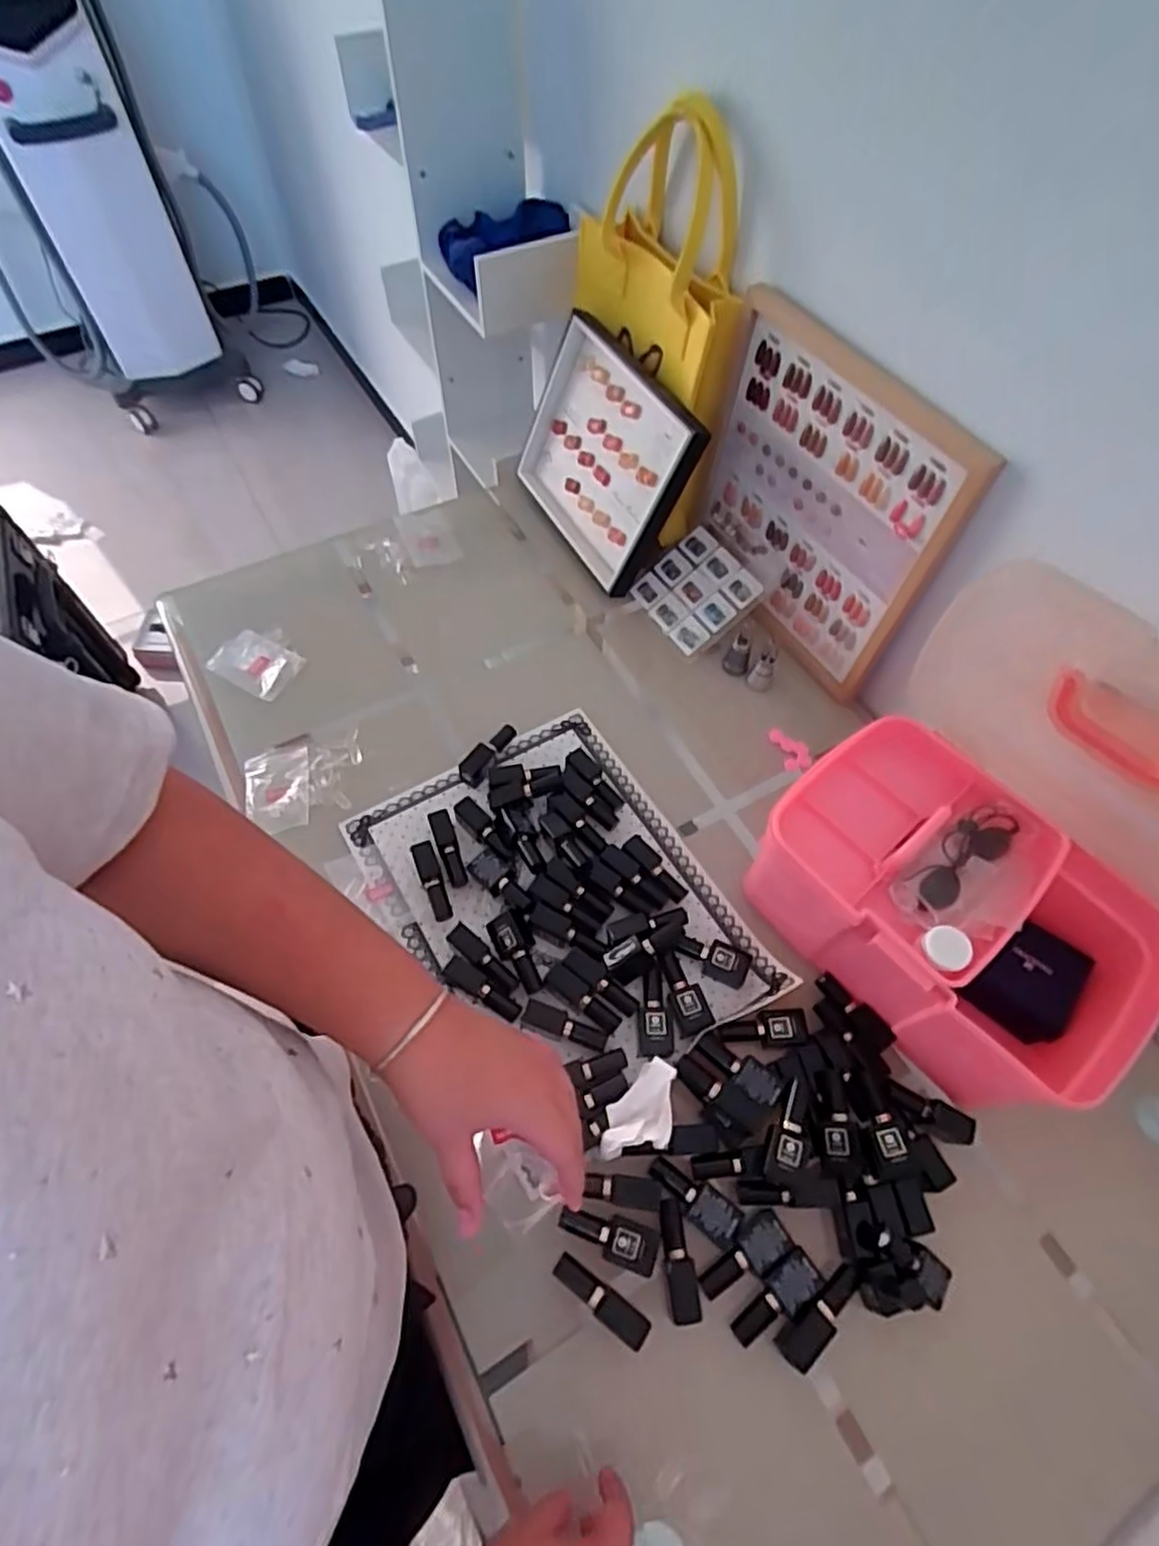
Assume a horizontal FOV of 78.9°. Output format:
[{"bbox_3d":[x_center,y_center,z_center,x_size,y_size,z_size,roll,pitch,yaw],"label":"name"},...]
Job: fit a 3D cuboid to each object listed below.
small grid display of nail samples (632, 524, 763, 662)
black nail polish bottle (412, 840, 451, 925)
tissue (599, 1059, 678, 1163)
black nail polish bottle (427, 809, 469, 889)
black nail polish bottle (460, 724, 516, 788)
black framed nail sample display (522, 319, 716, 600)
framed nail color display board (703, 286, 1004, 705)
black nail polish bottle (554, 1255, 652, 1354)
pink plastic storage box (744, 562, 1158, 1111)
[{"bbox_3d":[0.147,-0.224,0.879,0.123,0.025,0.129,-39,71,14],"label":"small grid display of nail samples"},{"bbox_3d":[-0.144,0.106,0.690,0.021,0.011,0.079,-19,76,-12],"label":"black nail polish bottle"},{"bbox_3d":[0.048,0.277,0.581,0.050,0.037,0.077,10,61,4],"label":"tissue"},{"bbox_3d":[-0.132,0.076,0.707,0.021,0.018,0.078,-17,62,-10],"label":"black nail polish bottle"},{"bbox_3d":[-0.099,-0.023,0.766,0.022,0.029,0.080,32,65,16],"label":"black nail polish bottle"},{"bbox_3d":[0.024,-0.404,0.896,0.039,0.231,0.287,-16,60,-38],"label":"black framed nail sample display"},{"bbox_3d":[0.253,-0.290,0.776,0.040,0.322,0.313,-28,65,-20],"label":"framed nail color display board"},{"bbox_3d":[0.015,0.396,0.529,0.079,0.017,0.021,32,65,16],"label":"black nail polish bottle"},{"bbox_3d":[0.350,0.066,0.574,0.265,0.302,0.314,-37,67,-20],"label":"pink plastic storage box"}]

